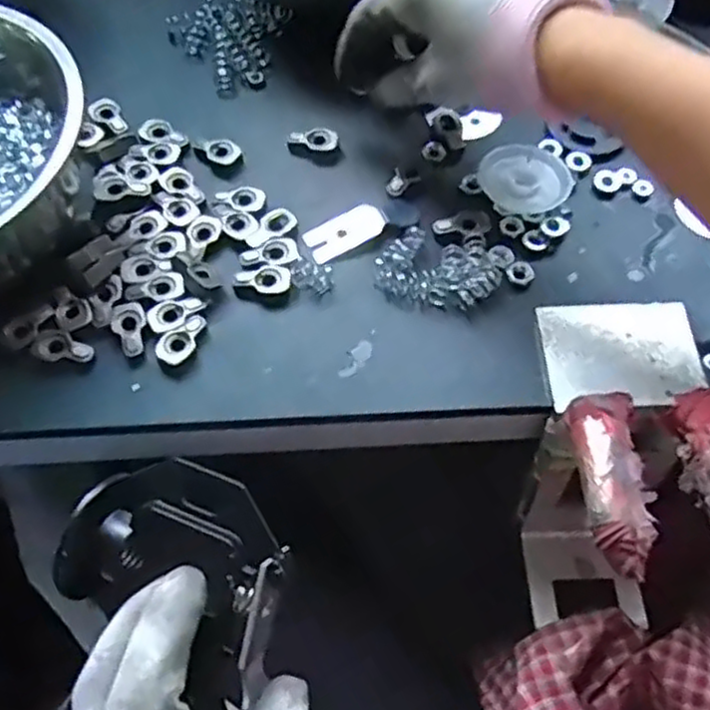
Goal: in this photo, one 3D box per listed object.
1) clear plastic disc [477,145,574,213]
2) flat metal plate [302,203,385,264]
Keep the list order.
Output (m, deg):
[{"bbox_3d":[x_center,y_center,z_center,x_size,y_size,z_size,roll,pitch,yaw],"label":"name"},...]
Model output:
[{"bbox_3d":[0.095,-0.098,0.415,0.049,0.011,0.042,-14,62,-7],"label":"clear plastic disc"},{"bbox_3d":[-0.005,-0.067,0.404,0.044,0.004,0.026,-34,60,-11],"label":"flat metal plate"}]

